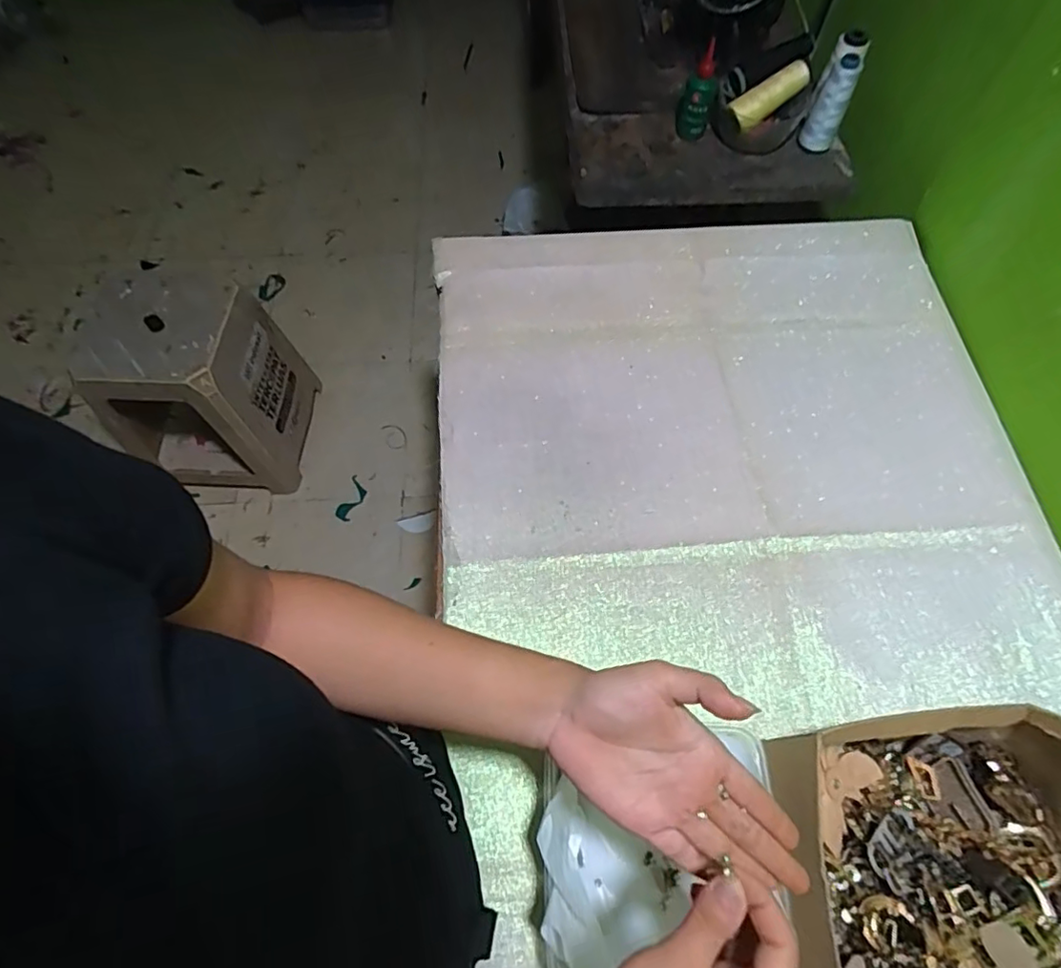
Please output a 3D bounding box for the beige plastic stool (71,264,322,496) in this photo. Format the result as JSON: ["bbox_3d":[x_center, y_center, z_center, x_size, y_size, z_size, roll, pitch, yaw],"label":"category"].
[{"bbox_3d":[-0.707,-0.223,1.293,0.319,0.431,0.331,1,64,0],"label":"beige plastic stool"}]

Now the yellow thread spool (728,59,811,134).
[{"bbox_3d":[0.324,-0.519,0.787,0.112,0.034,0.033,-33,68,3],"label":"yellow thread spool"}]

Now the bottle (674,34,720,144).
[{"bbox_3d":[0.227,-0.526,0.792,0.043,0.106,0.032,13,65,6],"label":"bottle"}]

